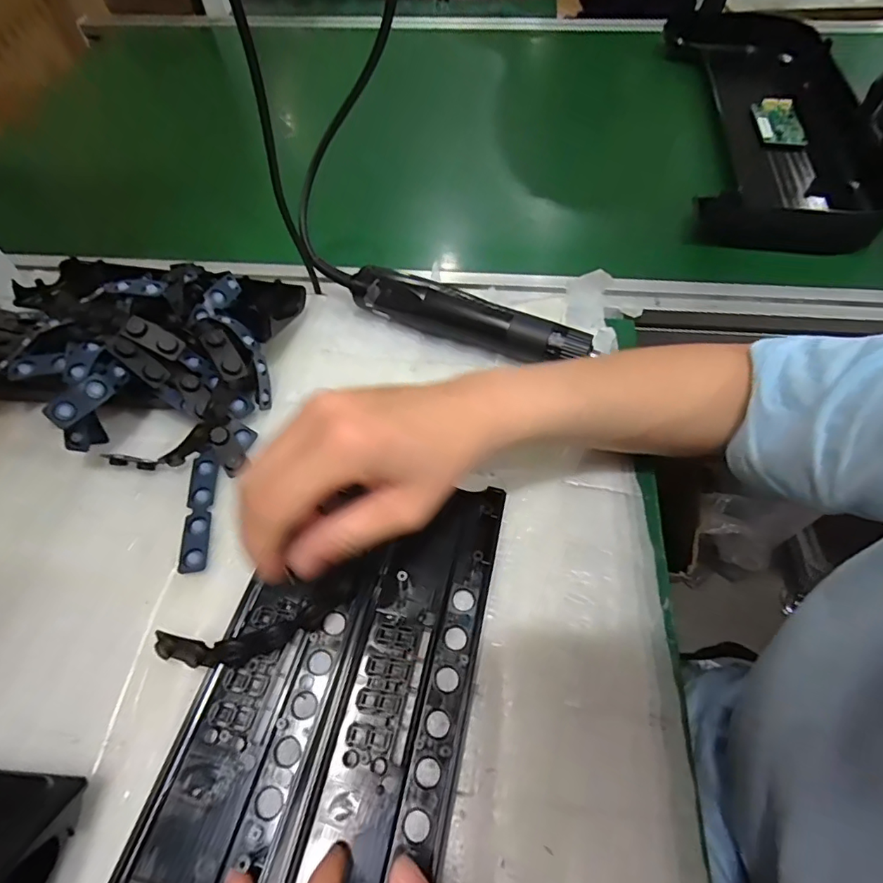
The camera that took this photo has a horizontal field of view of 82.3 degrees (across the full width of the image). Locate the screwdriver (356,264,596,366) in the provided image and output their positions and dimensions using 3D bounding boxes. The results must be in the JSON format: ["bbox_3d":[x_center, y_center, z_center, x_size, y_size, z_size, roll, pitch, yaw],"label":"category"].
[{"bbox_3d":[0.020,-0.098,0.407,0.195,0.040,0.030,18,58,13],"label":"screwdriver"}]

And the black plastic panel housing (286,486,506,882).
[{"bbox_3d":[-0.017,0.133,0.270,0.067,0.015,0.236,13,60,10],"label":"black plastic panel housing"}]

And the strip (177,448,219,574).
[{"bbox_3d":[-0.160,0.045,0.334,0.016,0.006,0.086,-7,56,-3],"label":"strip"}]

